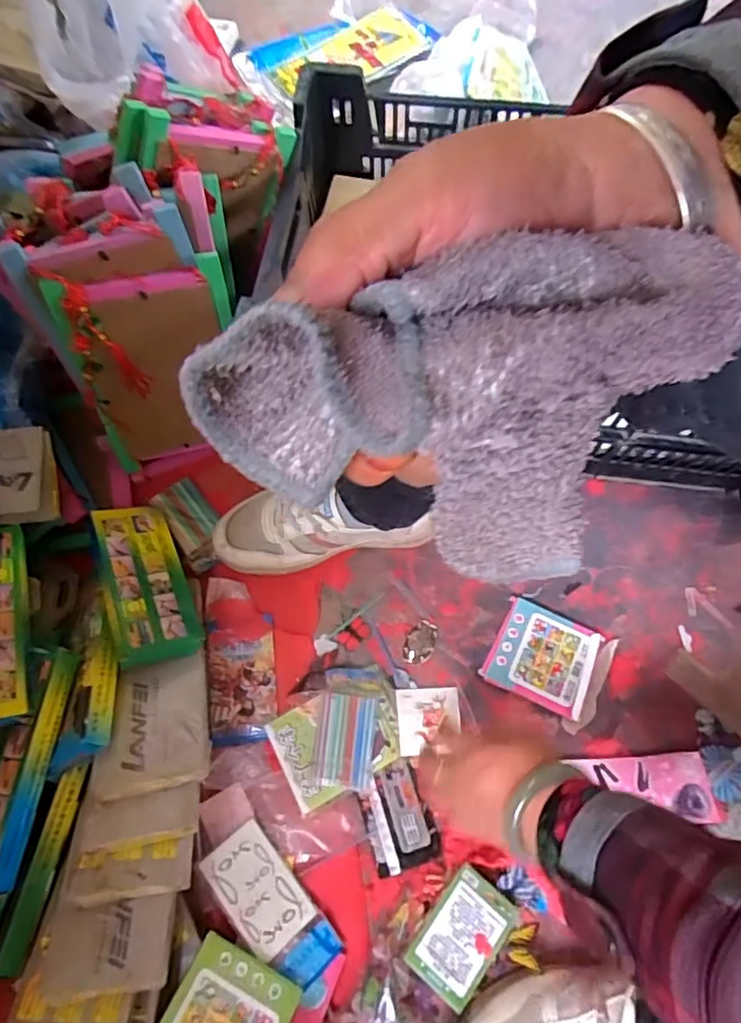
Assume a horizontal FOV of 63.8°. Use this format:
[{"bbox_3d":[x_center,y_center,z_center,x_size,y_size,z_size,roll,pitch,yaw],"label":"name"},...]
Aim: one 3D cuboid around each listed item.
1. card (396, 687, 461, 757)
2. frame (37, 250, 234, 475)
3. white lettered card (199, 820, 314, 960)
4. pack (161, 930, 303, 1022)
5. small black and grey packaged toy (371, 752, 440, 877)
[{"bbox_3d":[0.057,0.205,0.584,0.060,0.004,0.060,-3,69,-1],"label":"card"},{"bbox_3d":[-0.206,-0.140,0.597,0.151,0.203,0.014,-13,47,-10],"label":"frame"},{"bbox_3d":[-0.097,0.327,0.518,0.055,0.005,0.097,-33,68,-33],"label":"white lettered card"},{"bbox_3d":[-0.112,0.394,0.455,0.088,0.008,0.093,32,53,0],"label":"pack"},{"bbox_3d":[0.028,0.279,0.550,0.057,0.008,0.087,-12,69,-4],"label":"small black and grey packaged toy"}]

